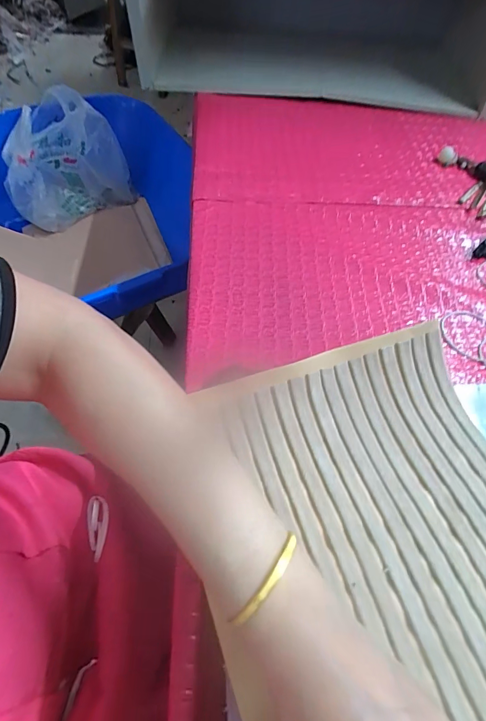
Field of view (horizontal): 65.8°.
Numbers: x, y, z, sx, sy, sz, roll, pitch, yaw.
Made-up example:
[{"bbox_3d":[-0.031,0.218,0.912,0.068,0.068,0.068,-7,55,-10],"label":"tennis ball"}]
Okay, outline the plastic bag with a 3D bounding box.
[{"bbox_3d":[-0.413,-0.467,0.870,0.268,0.199,0.203,-21,61,-17],"label":"plastic bag"}]

